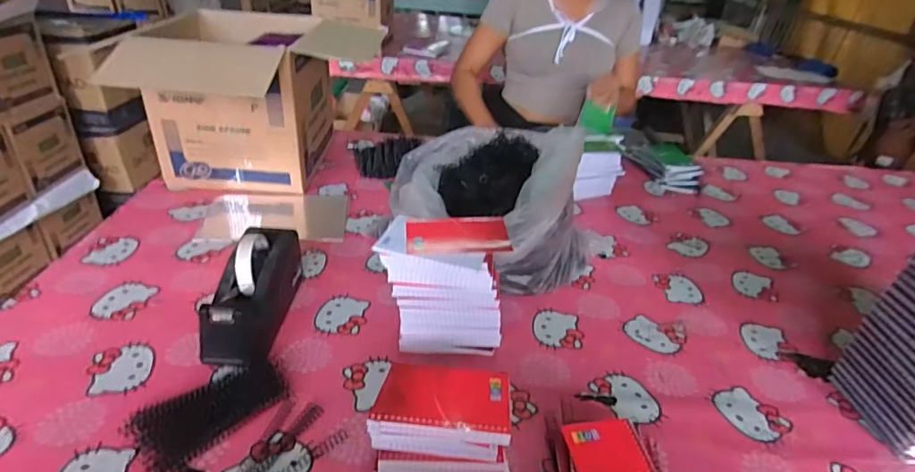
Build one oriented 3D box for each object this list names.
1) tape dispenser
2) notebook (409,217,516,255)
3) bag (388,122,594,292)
[{"bbox_3d":[-0.274,0.073,0.678,0.080,0.111,0.205,3,31,-4],"label":"tape dispenser"},{"bbox_3d":[0.004,-0.001,0.638,0.135,0.010,0.074,-3,37,-8],"label":"notebook"},{"bbox_3d":[0.052,-0.067,0.863,0.279,0.203,0.329,-15,37,-29],"label":"bag"}]

